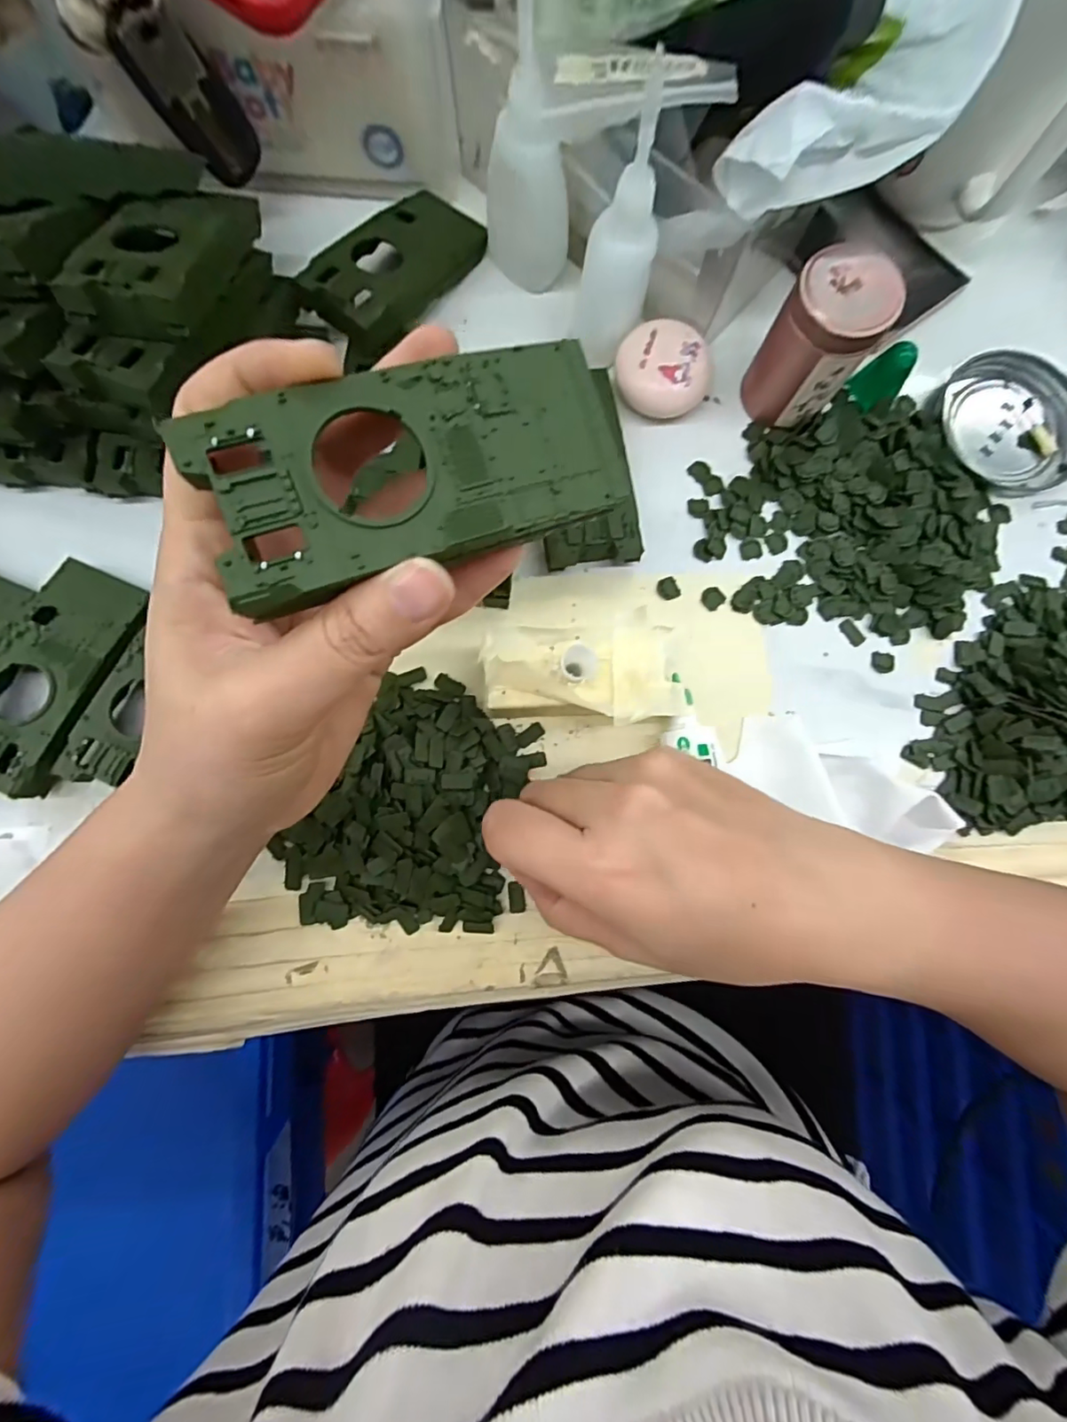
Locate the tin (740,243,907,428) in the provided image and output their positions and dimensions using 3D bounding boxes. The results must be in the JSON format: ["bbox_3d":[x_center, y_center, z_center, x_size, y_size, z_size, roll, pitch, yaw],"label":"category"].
[{"bbox_3d":[0.134,-0.174,0.258,0.044,0.063,0.037,35,82,2],"label":"tin"}]

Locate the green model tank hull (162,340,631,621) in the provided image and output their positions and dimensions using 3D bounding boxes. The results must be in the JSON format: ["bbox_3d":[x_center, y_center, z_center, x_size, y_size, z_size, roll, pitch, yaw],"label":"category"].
[{"bbox_3d":[-0.026,-0.060,0.135,0.100,0.013,0.046,-21,83,-15],"label":"green model tank hull"}]

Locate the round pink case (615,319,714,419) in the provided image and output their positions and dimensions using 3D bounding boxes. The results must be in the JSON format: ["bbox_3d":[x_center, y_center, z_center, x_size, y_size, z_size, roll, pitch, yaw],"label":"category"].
[{"bbox_3d":[0.066,-0.173,0.280,0.049,0.023,0.042,14,82,-1],"label":"round pink case"}]

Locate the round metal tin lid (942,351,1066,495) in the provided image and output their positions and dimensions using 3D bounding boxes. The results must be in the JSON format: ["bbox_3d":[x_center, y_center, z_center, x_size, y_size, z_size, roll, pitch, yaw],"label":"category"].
[{"bbox_3d":[0.258,-0.155,0.293,0.069,0.011,0.075,0,82,-3],"label":"round metal tin lid"}]

